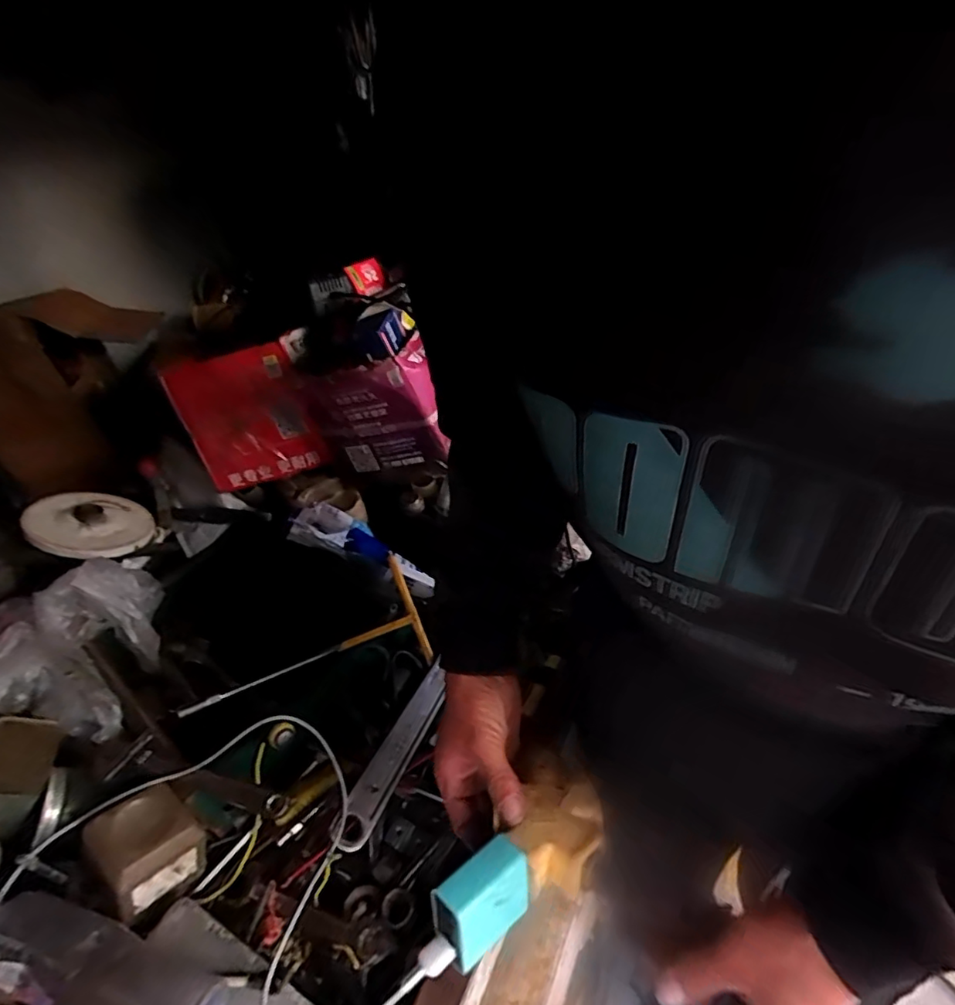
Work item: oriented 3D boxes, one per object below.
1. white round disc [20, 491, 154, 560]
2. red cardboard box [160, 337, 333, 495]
[{"bbox_3d":[-0.554,0.031,0.825,0.137,0.025,0.154,25,23,0],"label":"white round disc"},{"bbox_3d":[-0.339,-0.128,0.852,0.195,0.196,0.049,-16,20,8],"label":"red cardboard box"}]

